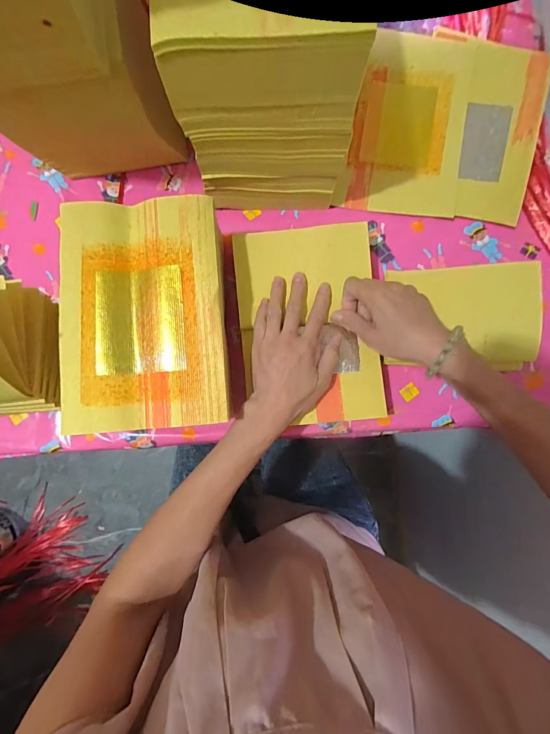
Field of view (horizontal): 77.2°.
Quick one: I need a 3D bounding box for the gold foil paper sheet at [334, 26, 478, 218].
[{"bbox_3d":[0.175,-0.320,0.458,0.151,0.029,0.226,9,86,0],"label":"gold foil paper sheet"}]

